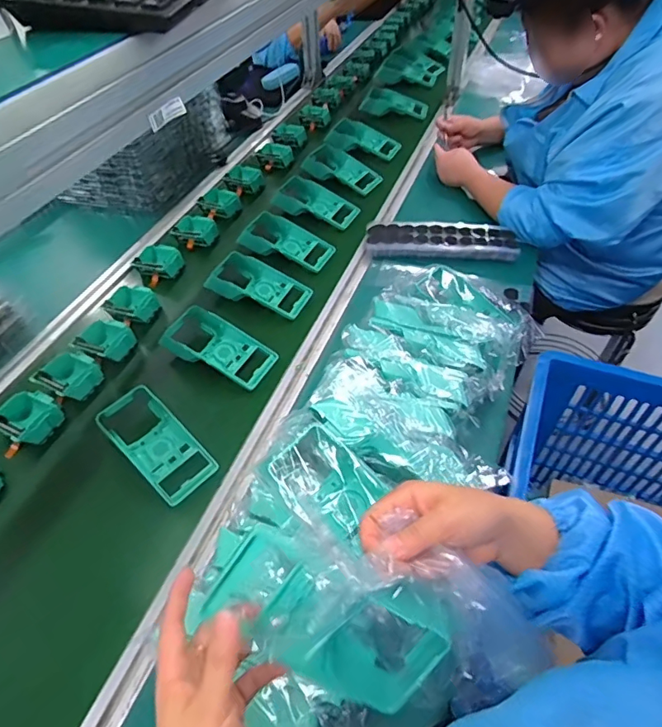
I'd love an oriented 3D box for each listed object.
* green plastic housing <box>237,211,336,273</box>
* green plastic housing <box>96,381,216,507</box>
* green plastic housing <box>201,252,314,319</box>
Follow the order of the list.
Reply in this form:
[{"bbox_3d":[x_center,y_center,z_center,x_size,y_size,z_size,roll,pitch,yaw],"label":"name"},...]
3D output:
[{"bbox_3d":[-0.083,-0.243,0.961,0.177,0.039,0.100,19,54,16],"label":"green plastic housing"},{"bbox_3d":[-0.243,0.105,0.671,0.184,0.035,0.086,35,60,26],"label":"green plastic housing"},{"bbox_3d":[-0.126,-0.142,0.882,0.180,0.037,0.098,19,54,16],"label":"green plastic housing"}]

